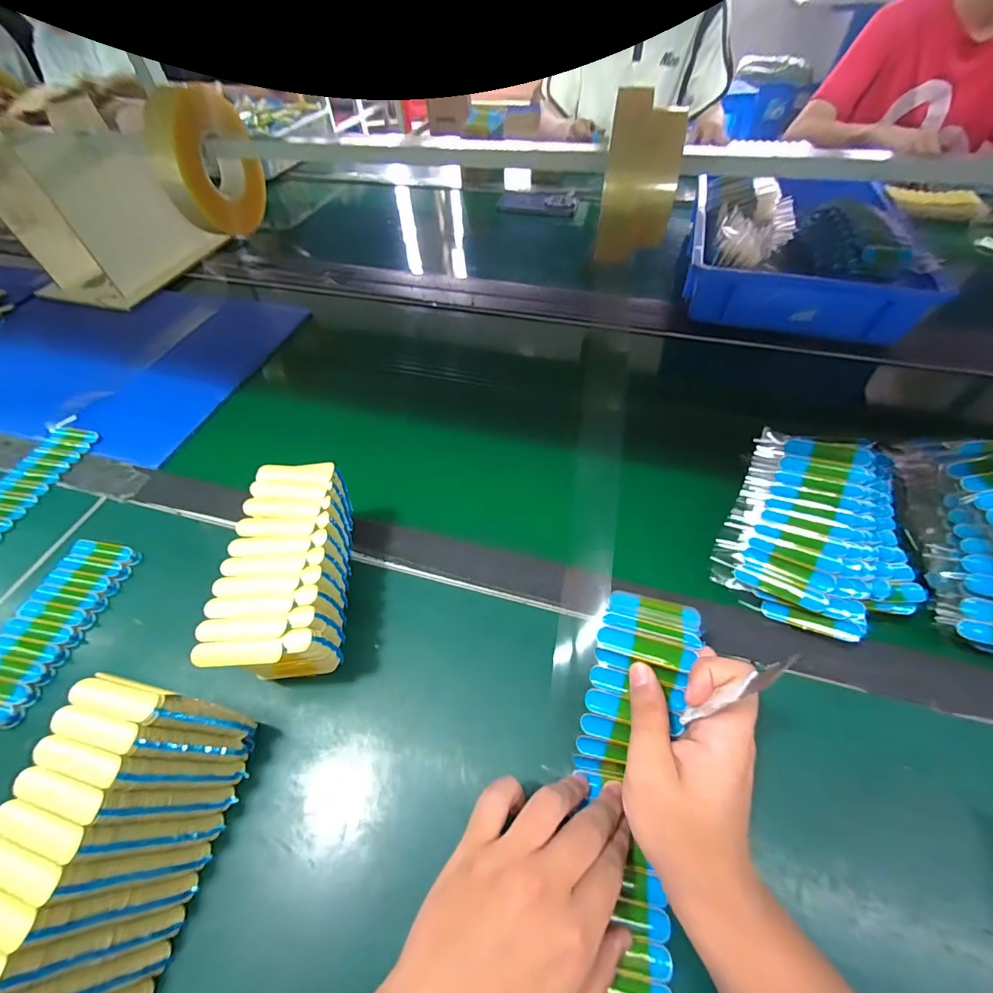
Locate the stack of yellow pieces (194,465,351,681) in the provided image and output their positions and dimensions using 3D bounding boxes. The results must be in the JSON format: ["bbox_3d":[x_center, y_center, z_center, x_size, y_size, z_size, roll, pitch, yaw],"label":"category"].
[{"bbox_3d":[-0.163,0.063,0.349,0.084,0.093,0.153,-4,52,-1],"label":"stack of yellow pieces"}]

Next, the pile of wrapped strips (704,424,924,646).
[{"bbox_3d":[0.277,0.020,0.363,0.138,0.050,0.180,25,58,20],"label":"pile of wrapped strips"}]

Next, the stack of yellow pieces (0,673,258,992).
[{"bbox_3d":[-0.226,0.202,0.252,0.086,0.107,0.158,9,53,9],"label":"stack of yellow pieces"}]

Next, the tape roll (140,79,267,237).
[{"bbox_3d":[-0.403,-0.472,0.614,0.040,0.164,0.164,8,46,19],"label":"tape roll"}]

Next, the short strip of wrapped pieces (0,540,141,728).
[{"bbox_3d":[-0.388,0.109,0.374,0.067,0.023,0.152,8,54,8],"label":"short strip of wrapped pieces"}]

